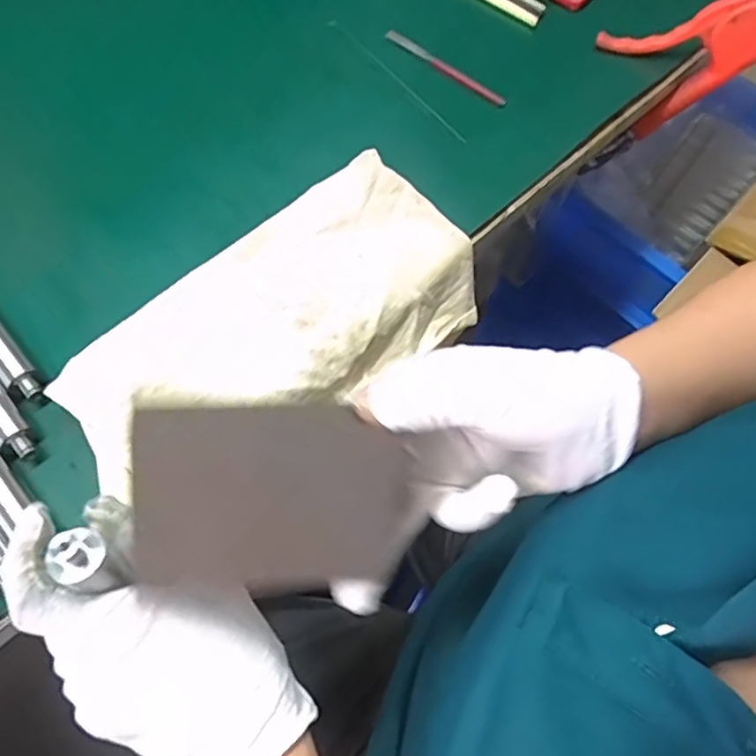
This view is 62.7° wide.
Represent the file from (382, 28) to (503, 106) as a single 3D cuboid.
[{"bbox_3d":[0.049,-0.225,0.450,0.104,0.007,0.009,38,71,12],"label":"file"}]

